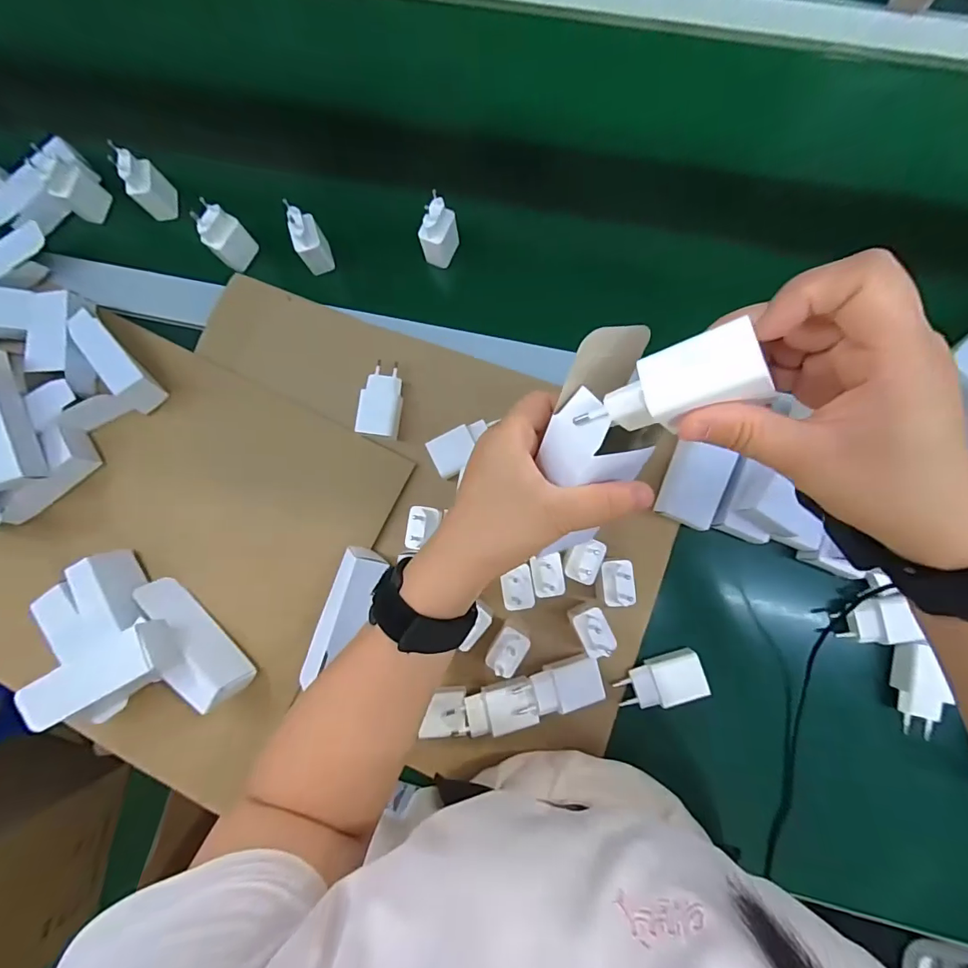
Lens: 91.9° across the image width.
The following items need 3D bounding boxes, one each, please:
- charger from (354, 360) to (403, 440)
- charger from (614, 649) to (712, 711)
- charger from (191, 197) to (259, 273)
[{"bbox_3d":[-0.104,-0.086,0.474,0.039,0.019,0.078,5,84,4],"label":"charger"},{"bbox_3d":[0.163,0.183,0.433,0.074,0.023,0.040,-19,83,1],"label":"charger"},{"bbox_3d":[-0.277,-0.264,0.502,0.024,0.068,0.041,37,87,7],"label":"charger"}]

